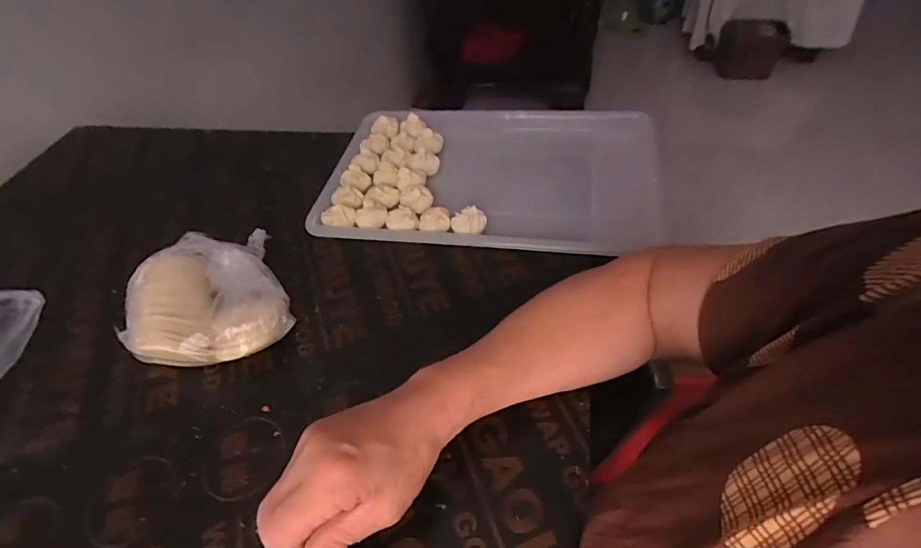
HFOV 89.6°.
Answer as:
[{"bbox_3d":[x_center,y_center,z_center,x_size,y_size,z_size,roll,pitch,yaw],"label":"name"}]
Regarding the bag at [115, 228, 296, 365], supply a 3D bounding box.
[{"bbox_3d":[-0.238,0.022,0.434,0.137,0.058,0.163,-27,52,-18],"label":"bag"}]

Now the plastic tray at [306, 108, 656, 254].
[{"bbox_3d":[0.034,-0.114,0.537,0.360,0.042,0.228,6,50,10],"label":"plastic tray"}]

